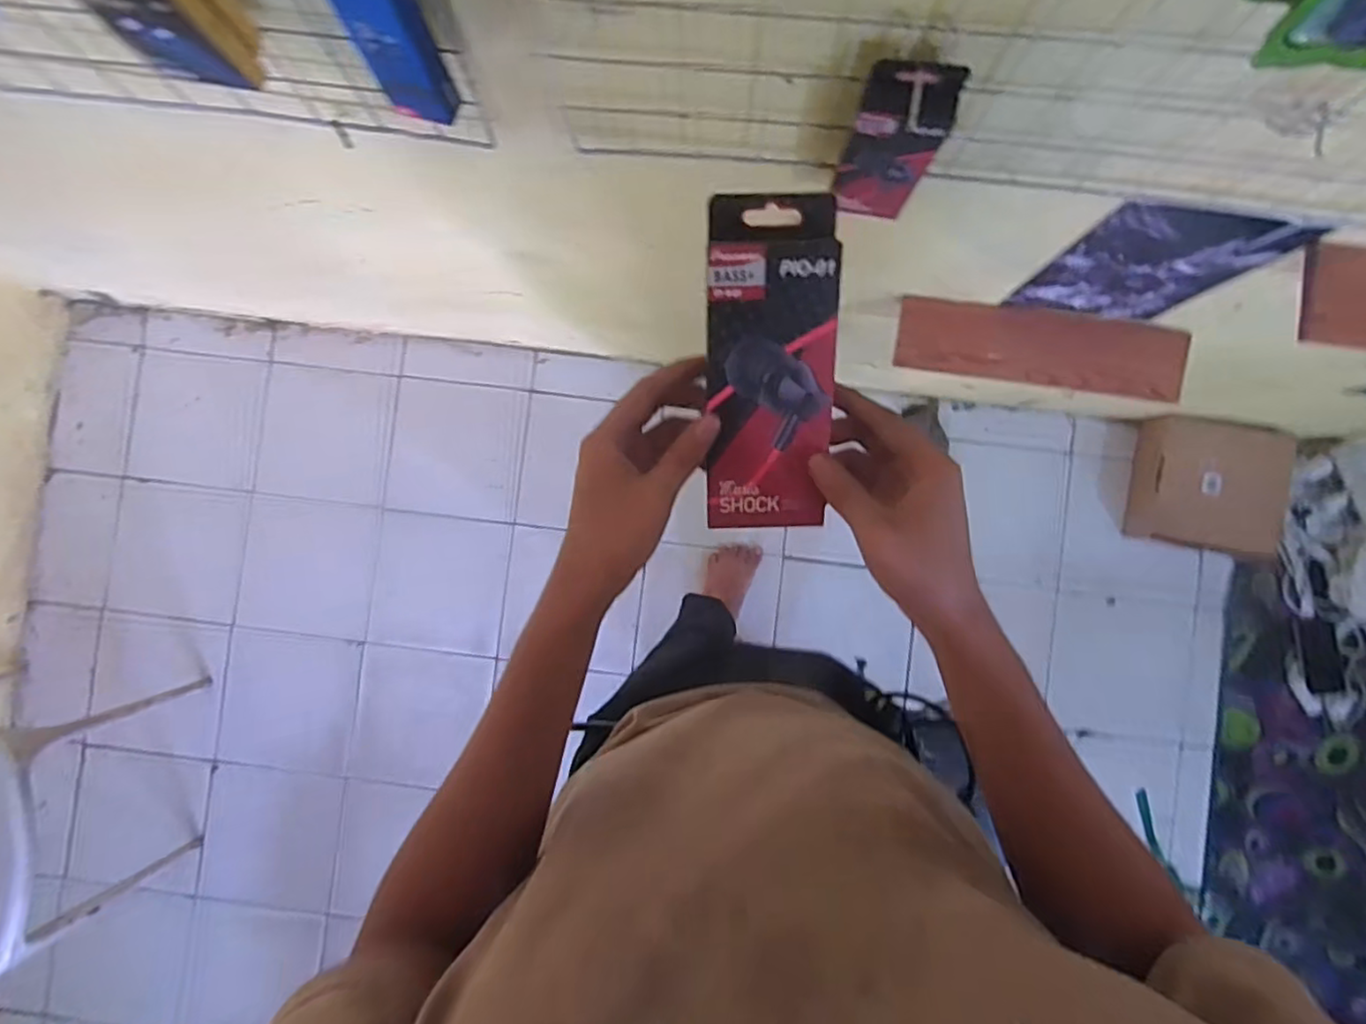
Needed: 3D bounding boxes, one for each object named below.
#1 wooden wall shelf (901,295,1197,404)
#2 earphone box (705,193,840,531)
[{"bbox_3d":[0.493,-0.226,0.913,0.385,0.033,0.096,9,102,5],"label":"wooden wall shelf"},{"bbox_3d":[0.049,-0.078,0.372,0.069,0.024,0.180,0,109,1],"label":"earphone box"}]

